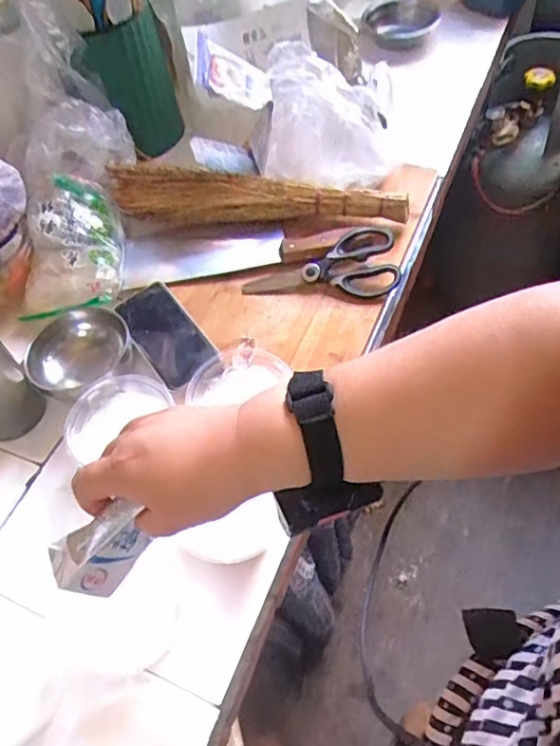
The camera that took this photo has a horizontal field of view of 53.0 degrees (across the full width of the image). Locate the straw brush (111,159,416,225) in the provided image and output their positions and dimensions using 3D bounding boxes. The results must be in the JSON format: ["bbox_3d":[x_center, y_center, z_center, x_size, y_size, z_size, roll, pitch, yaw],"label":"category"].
[{"bbox_3d":[-0.042,-0.245,0.790,0.431,0.061,0.076,11,50,8],"label":"straw brush"}]

